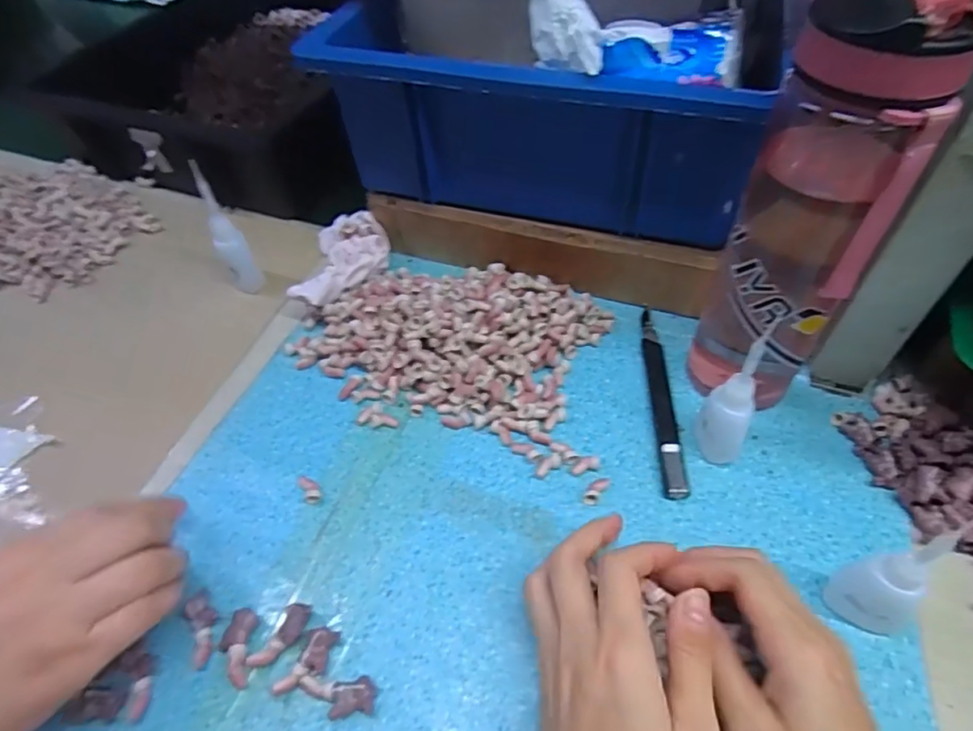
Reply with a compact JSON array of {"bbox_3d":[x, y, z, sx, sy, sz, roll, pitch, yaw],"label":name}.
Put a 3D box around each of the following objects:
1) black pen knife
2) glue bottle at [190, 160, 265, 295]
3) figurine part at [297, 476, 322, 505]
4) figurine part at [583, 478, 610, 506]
[{"bbox_3d":[0.121,0.018,0.402,0.017,0.010,0.154,1,53,4],"label":"black pen knife"},{"bbox_3d":[-0.201,-0.102,0.451,0.022,0.105,0.024,-30,57,-18],"label":"glue bottle"},{"bbox_3d":[-0.111,0.078,0.368,0.011,0.005,0.021,-25,56,-15],"label":"figurine part"},{"bbox_3d":[0.067,0.076,0.360,0.010,0.007,0.020,31,61,24],"label":"figurine part"}]

